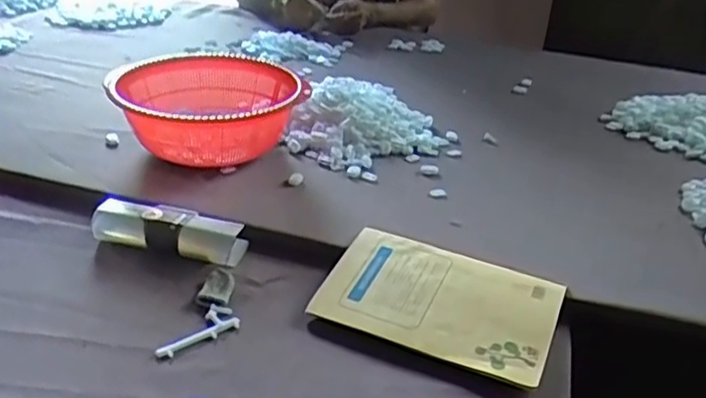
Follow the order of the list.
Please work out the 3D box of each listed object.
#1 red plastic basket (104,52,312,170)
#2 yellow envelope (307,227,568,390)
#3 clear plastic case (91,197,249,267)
[{"bbox_3d":[-0.182,-0.106,0.837,0.232,0.100,0.239,-3,30,-11],"label":"red plastic basket"},{"bbox_3d":[0.080,0.088,0.598,0.202,0.011,0.133,15,39,20],"label":"yellow envelope"},{"bbox_3d":[-0.189,0.032,0.673,0.161,0.035,0.046,9,30,9],"label":"clear plastic case"}]

